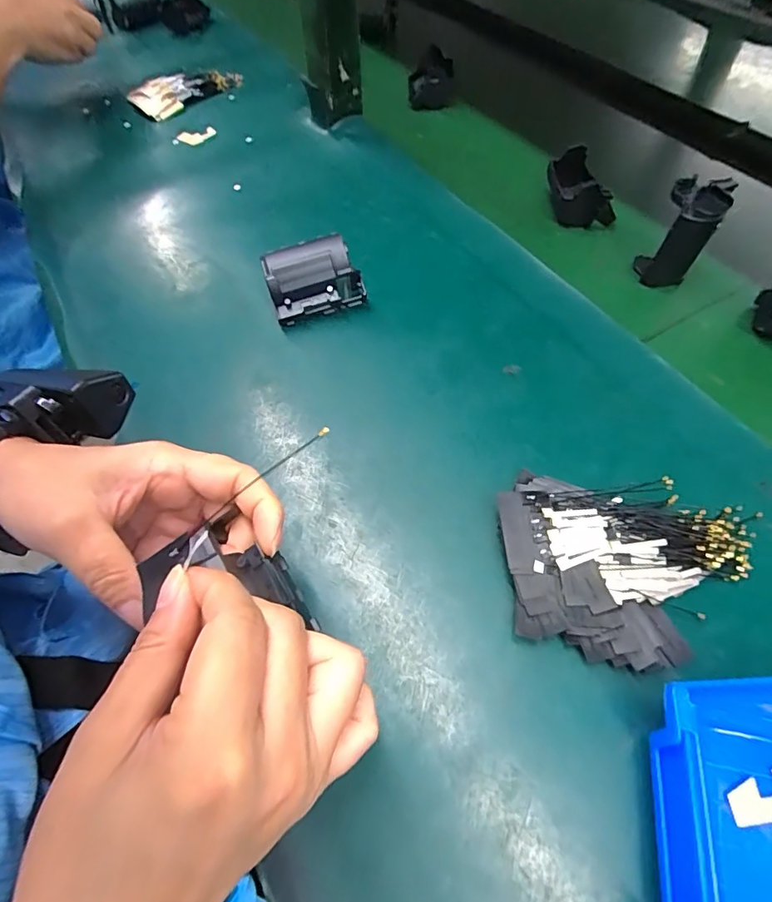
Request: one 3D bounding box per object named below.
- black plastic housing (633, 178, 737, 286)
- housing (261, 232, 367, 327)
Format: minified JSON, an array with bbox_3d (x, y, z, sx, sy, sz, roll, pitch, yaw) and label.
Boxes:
[{"bbox_3d":[0.223,-0.163,0.363,0.040,0.074,0.033,28,64,19],"label":"black plastic housing"},{"bbox_3d":[-0.054,-0.129,0.360,0.070,0.045,0.043,-15,59,-5],"label":"housing"}]

